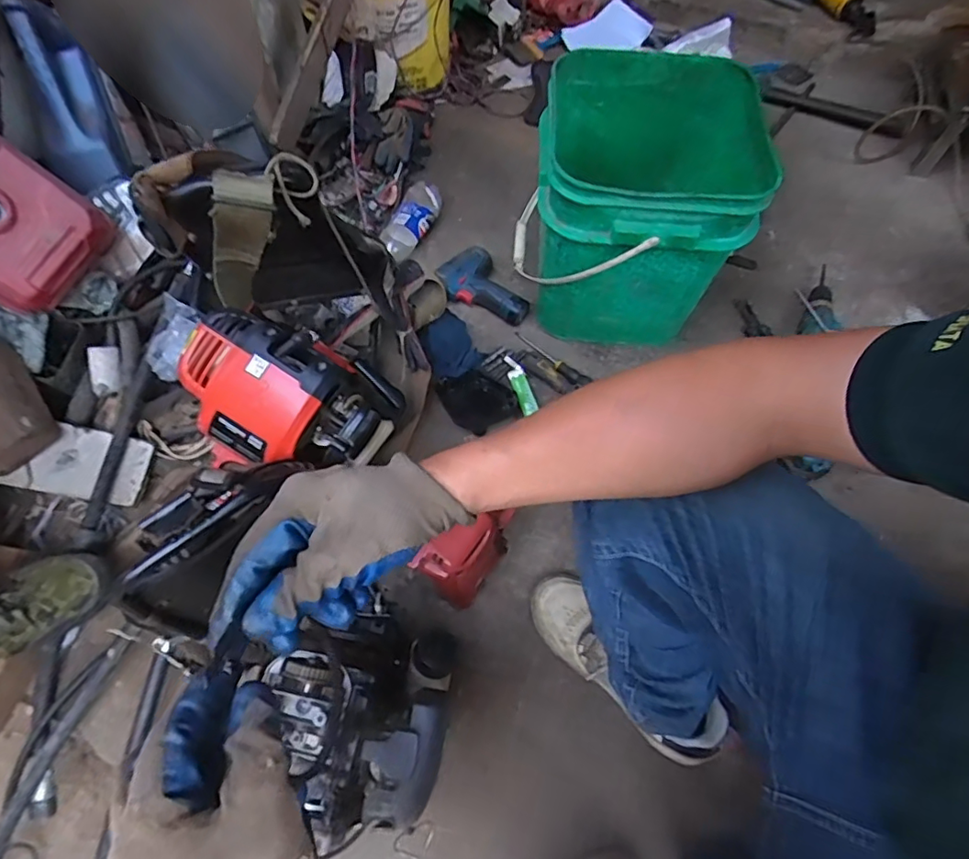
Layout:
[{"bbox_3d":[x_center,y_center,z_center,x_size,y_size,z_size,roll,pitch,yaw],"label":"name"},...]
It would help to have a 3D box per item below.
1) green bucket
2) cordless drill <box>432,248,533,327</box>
[{"bbox_3d":[0.228,-0.354,0.903,0.308,0.340,0.322,1,60,-1],"label":"green bucket"},{"bbox_3d":[0.010,-0.266,1.018,0.171,0.058,0.113,33,64,16],"label":"cordless drill"}]

